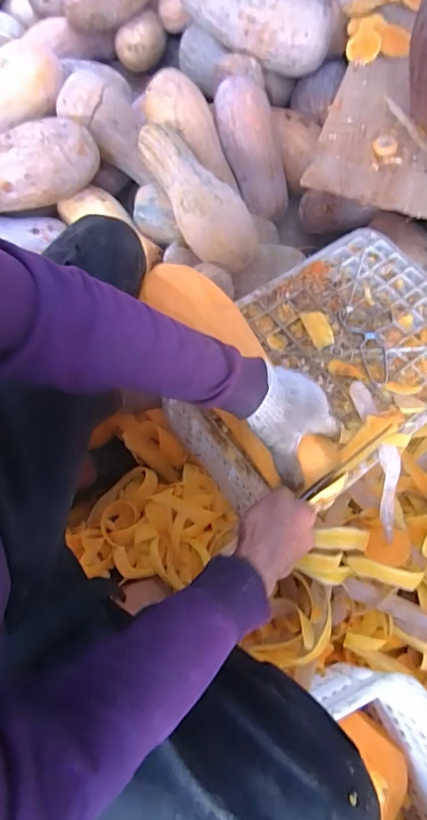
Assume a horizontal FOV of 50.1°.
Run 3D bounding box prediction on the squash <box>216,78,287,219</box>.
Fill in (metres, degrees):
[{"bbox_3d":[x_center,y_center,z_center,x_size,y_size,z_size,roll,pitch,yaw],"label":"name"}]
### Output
[{"bbox_3d":[0.104,-0.655,1.158,0.153,0.318,0.115,-41,37,-18],"label":"squash"}]

